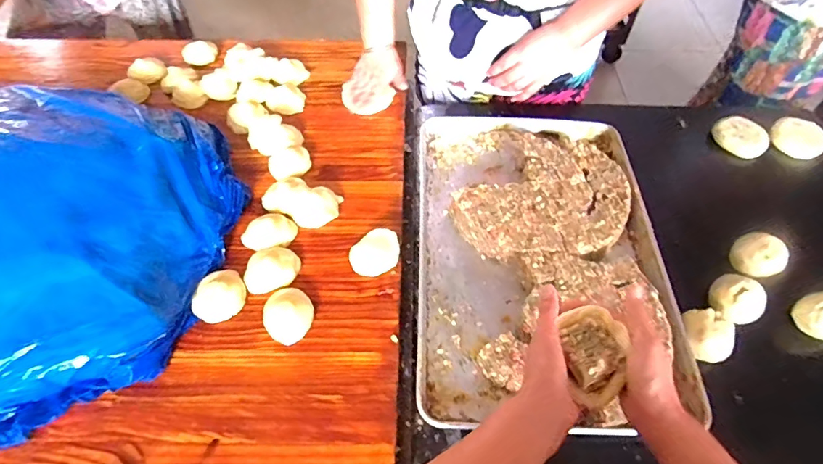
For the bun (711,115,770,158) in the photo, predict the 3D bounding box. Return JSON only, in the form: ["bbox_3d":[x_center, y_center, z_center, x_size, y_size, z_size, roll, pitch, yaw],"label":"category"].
[{"bbox_3d":[0.697,-0.201,0.991,0.075,0.047,0.106,-27,60,-18],"label":"bun"}]

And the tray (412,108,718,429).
[{"bbox_3d":[0.214,0.015,0.802,0.396,0.065,0.585,1,54,1],"label":"tray"}]

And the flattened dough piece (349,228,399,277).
[{"bbox_3d":[-0.062,0.033,0.770,0.080,0.045,0.066,1,54,1],"label":"flattened dough piece"}]

